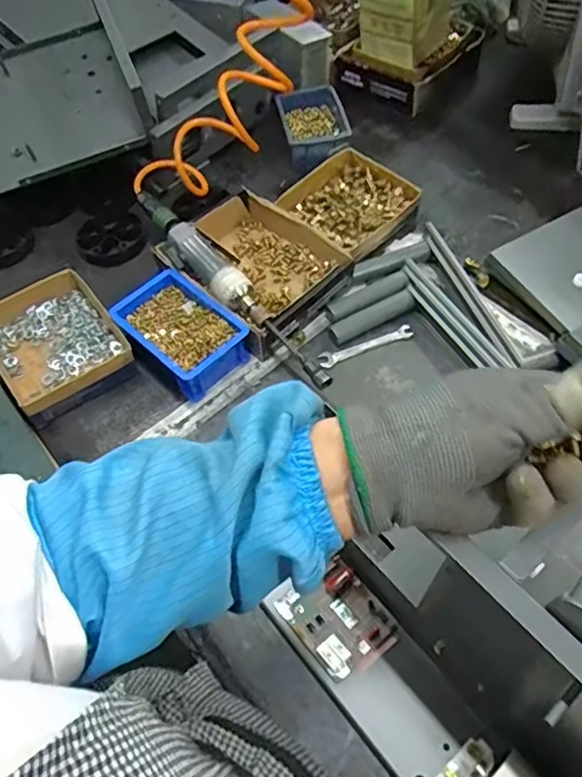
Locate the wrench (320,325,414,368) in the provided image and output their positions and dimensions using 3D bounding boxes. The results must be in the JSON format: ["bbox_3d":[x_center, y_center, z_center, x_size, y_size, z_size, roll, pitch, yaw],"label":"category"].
[{"bbox_3d":[0.090,-0.050,0.704,0.118,0.004,0.018,-19,82,-8],"label":"wrench"}]

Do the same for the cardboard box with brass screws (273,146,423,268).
[{"bbox_3d":[0.084,-0.254,0.829,0.166,0.054,0.150,-41,63,-20],"label":"cardboard box with brass screws"}]

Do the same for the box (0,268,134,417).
[{"bbox_3d":[-0.284,-0.054,0.700,0.142,0.039,0.170,-33,60,-16],"label":"box"}]

